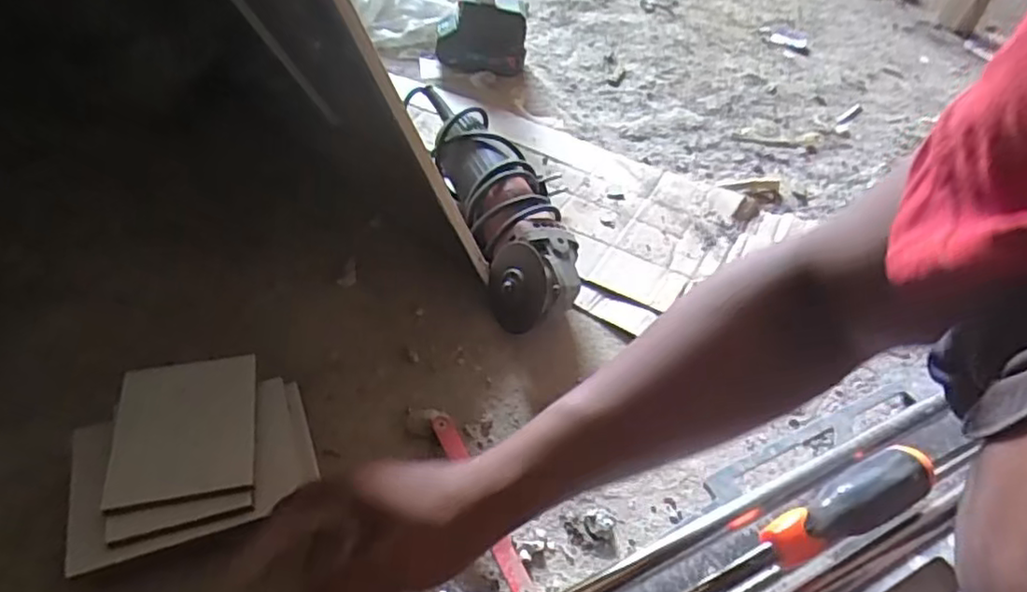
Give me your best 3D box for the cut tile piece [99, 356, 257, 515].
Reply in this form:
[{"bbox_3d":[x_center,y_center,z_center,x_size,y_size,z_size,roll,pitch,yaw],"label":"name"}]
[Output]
[{"bbox_3d":[-0.211,0.083,0.434,0.082,0.013,0.100,-6,47,-11],"label":"cut tile piece"}]

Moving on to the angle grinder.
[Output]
[{"bbox_3d":[-0.014,-0.096,0.653,0.092,0.079,0.313,-10,48,-14],"label":"angle grinder"}]

